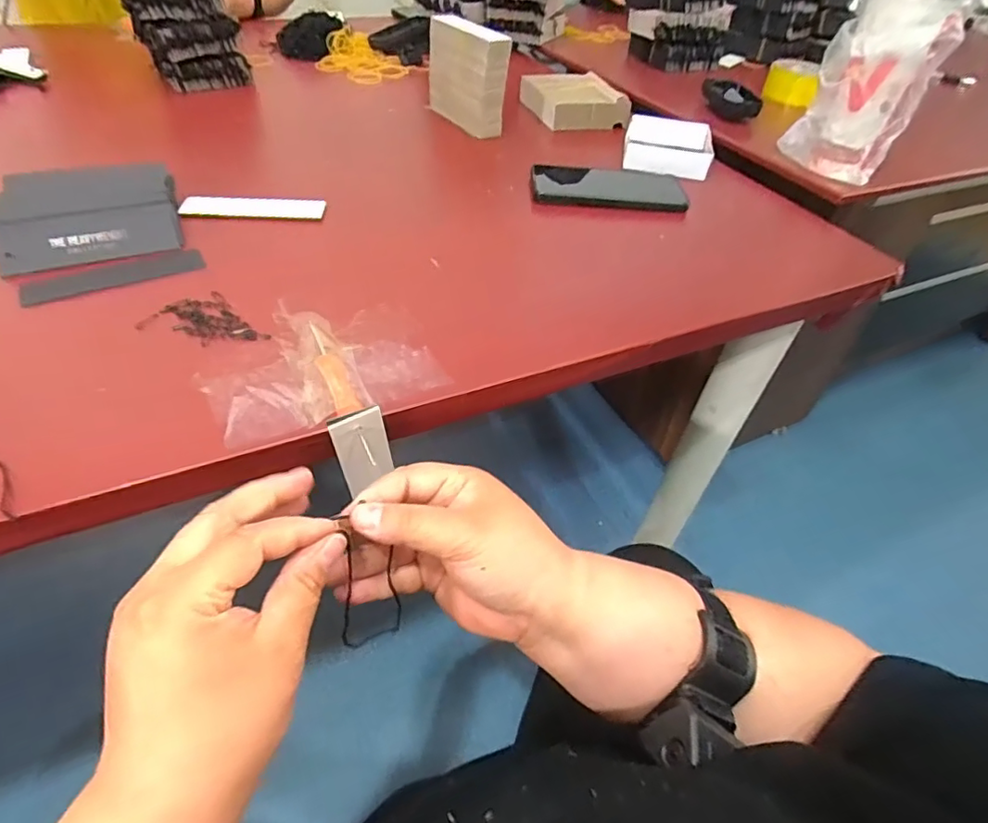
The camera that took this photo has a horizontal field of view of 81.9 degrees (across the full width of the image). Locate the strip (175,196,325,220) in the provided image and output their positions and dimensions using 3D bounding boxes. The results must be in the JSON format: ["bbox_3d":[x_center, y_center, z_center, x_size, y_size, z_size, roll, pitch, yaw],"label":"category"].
[{"bbox_3d":[-0.224,-0.190,0.533,0.125,0.008,0.028,-1,46,-7],"label":"strip"}]

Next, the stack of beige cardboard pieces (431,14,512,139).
[{"bbox_3d":[-0.033,-0.412,0.698,0.034,0.106,0.134,-21,50,-24],"label":"stack of beige cardboard pieces"}]

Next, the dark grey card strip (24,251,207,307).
[{"bbox_3d":[-0.298,-0.108,0.449,0.127,0.004,0.030,-21,51,-24],"label":"dark grey card strip"}]

